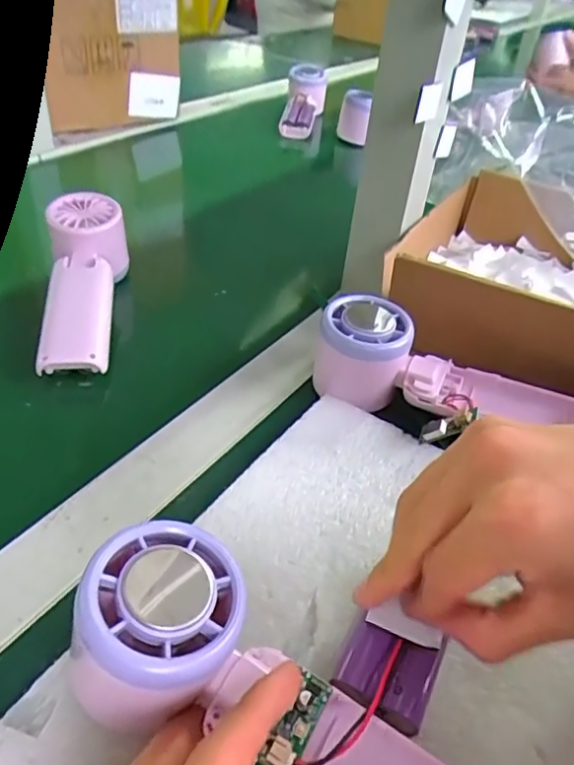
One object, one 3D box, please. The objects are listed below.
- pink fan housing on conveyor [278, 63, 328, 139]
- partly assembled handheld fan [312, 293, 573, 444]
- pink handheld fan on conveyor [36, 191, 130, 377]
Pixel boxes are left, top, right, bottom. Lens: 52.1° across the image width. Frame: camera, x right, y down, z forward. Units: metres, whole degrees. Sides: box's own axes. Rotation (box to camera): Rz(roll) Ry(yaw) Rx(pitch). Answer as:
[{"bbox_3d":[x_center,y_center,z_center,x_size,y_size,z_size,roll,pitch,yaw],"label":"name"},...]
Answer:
[{"bbox_3d":[0.019,-0.394,0.837,0.059,0.045,0.153,10,54,7],"label":"pink fan housing on conveyor"},{"bbox_3d":[0.091,0.002,0.342,0.155,0.049,0.068,19,41,16],"label":"partly assembled handheld fan"},{"bbox_3d":[-0.145,-0.069,0.420,0.051,0.036,0.161,-2,55,-8],"label":"pink handheld fan on conveyor"}]

